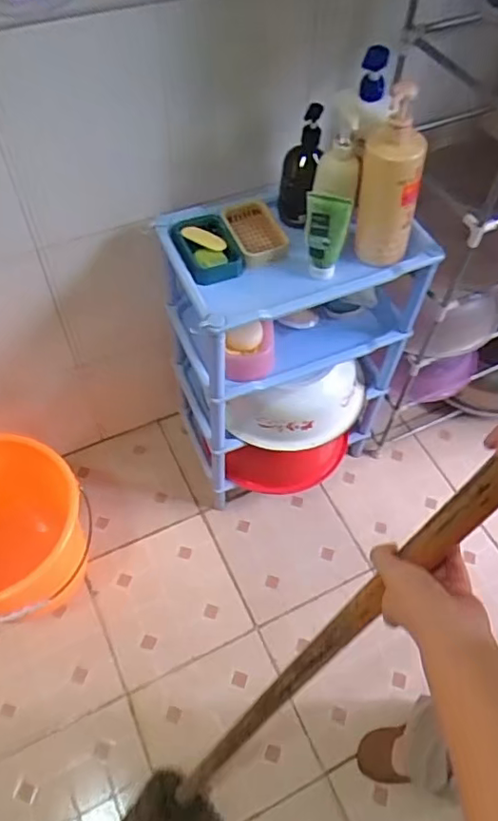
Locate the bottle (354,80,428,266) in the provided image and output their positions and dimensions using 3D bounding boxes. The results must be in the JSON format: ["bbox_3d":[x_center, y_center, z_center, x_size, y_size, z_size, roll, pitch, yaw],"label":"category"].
[{"bbox_3d":[0.210,-0.329,0.844,0.105,0.248,0.072,7,57,2],"label":"bottle"}]

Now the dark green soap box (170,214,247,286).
[{"bbox_3d":[-0.068,-0.262,0.932,0.090,0.032,0.125,-22,61,-16],"label":"dark green soap box"}]

